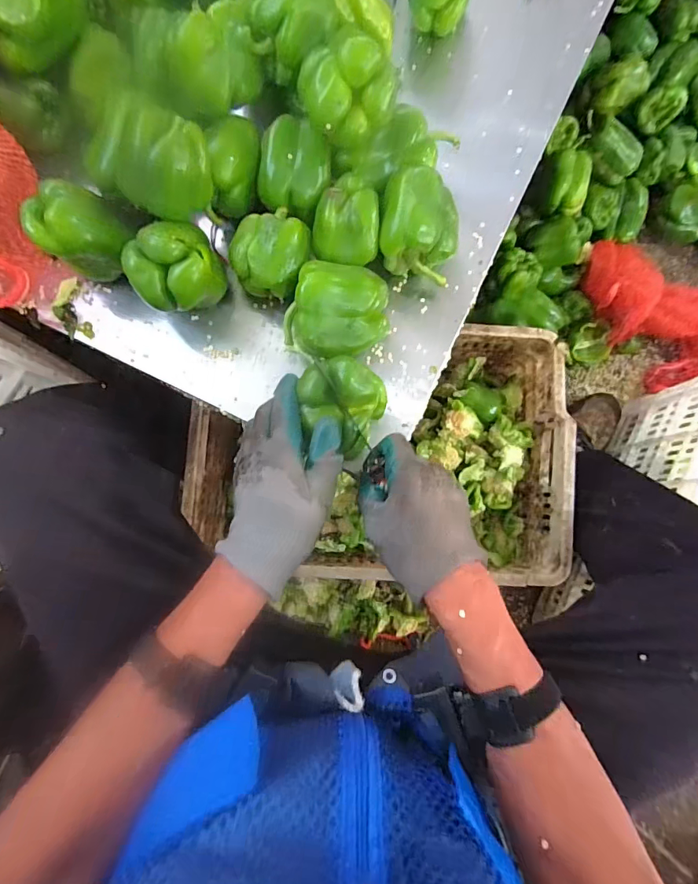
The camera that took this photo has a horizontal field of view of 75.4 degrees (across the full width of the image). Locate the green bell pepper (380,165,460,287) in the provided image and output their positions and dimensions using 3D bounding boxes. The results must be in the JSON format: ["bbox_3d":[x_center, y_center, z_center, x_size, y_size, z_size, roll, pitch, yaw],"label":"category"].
[{"bbox_3d":[0.075,-0.228,0.467,0.081,0.067,0.098,8,82,0],"label":"green bell pepper"}]

